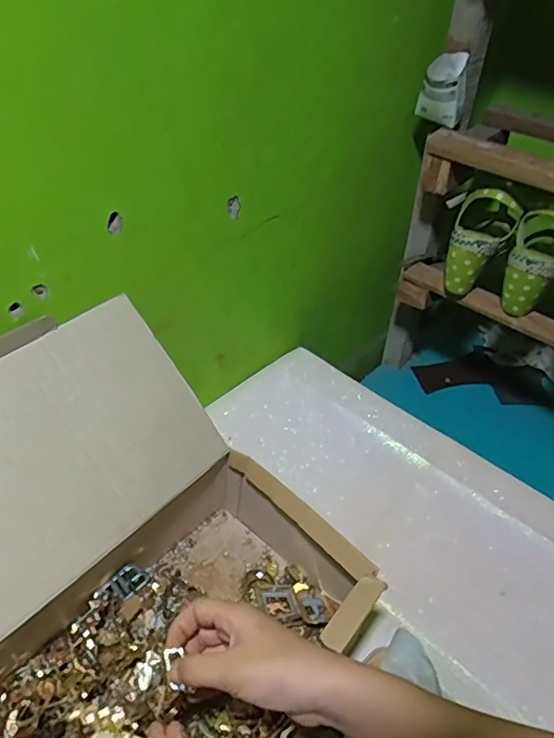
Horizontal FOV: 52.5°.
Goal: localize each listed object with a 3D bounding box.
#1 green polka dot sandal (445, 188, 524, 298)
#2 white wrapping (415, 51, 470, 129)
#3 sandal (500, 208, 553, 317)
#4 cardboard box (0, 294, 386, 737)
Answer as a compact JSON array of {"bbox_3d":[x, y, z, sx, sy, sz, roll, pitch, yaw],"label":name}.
[{"bbox_3d":[0.265,-0.170,0.763,0.076,0.145,0.062,31,24,26],"label":"green polka dot sandal"},{"bbox_3d":[0.214,-0.361,0.725,0.052,0.077,0.034,9,43,6],"label":"white wrapping"},{"bbox_3d":[0.341,-0.137,0.730,0.078,0.127,0.072,20,42,18],"label":"sandal"},{"bbox_3d":[-0.134,0.170,0.462,0.347,0.225,0.335,32,49,27],"label":"cardboard box"}]

